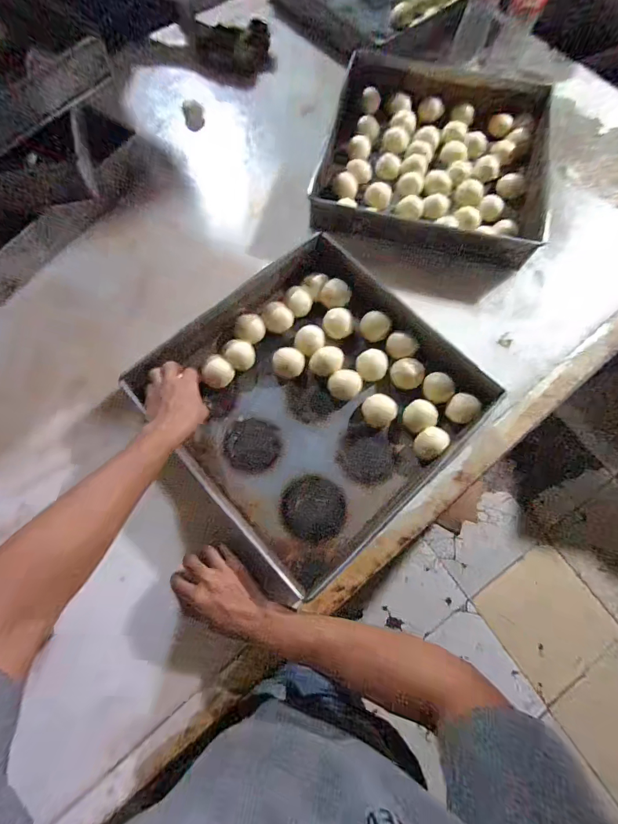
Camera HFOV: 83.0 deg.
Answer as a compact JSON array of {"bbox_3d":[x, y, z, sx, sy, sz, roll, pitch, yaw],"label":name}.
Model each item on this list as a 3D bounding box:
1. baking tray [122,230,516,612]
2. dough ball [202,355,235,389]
[{"bbox_3d":[0.007,-0.029,0.535,0.416,0.071,0.414,-40,79,-11],"label":"baking tray"},{"bbox_3d":[-0.143,-0.063,0.554,0.040,0.034,0.050,26,74,6],"label":"dough ball"}]

